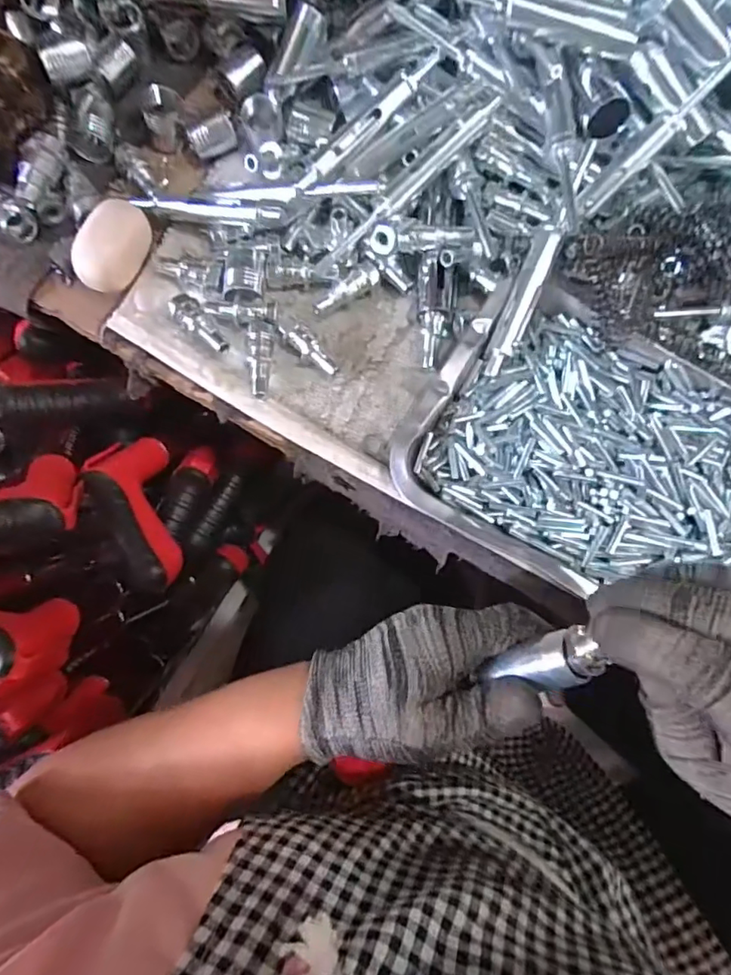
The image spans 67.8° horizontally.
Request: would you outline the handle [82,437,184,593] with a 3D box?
[{"bbox_3d":[-0.180,0.019,0.433,0.051,0.059,0.131,-17,78,-3],"label":"handle"}]

